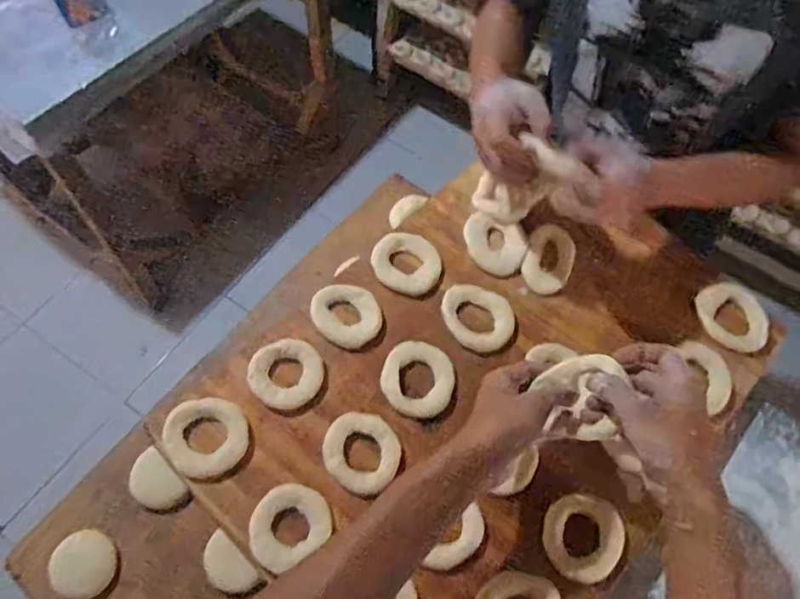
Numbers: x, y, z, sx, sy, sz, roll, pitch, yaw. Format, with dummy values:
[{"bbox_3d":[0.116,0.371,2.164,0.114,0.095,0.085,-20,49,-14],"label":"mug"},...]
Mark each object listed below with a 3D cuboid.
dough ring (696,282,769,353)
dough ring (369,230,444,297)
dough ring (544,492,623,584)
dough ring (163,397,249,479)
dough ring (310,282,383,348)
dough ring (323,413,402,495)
[{"bbox_3d":[0.386,0.019,0.655,0.075,0.012,0.090,-11,64,-8],"label":"dough ring"},{"bbox_3d":[0.007,-0.043,0.667,0.081,0.015,0.070,17,63,6],"label":"dough ring"},{"bbox_3d":[0.173,0.224,0.535,0.073,0.012,0.076,1,63,-2],"label":"dough ring"},{"bbox_3d":[-0.187,0.134,0.551,0.074,0.023,0.072,-9,64,-7],"label":"dough ring"},{"bbox_3d":[-0.060,0.016,0.629,0.077,0.012,0.068,19,64,7],"label":"dough ring"},{"bbox_3d":[-0.038,0.150,0.565,0.071,0.021,0.072,1,63,-2],"label":"dough ring"}]

